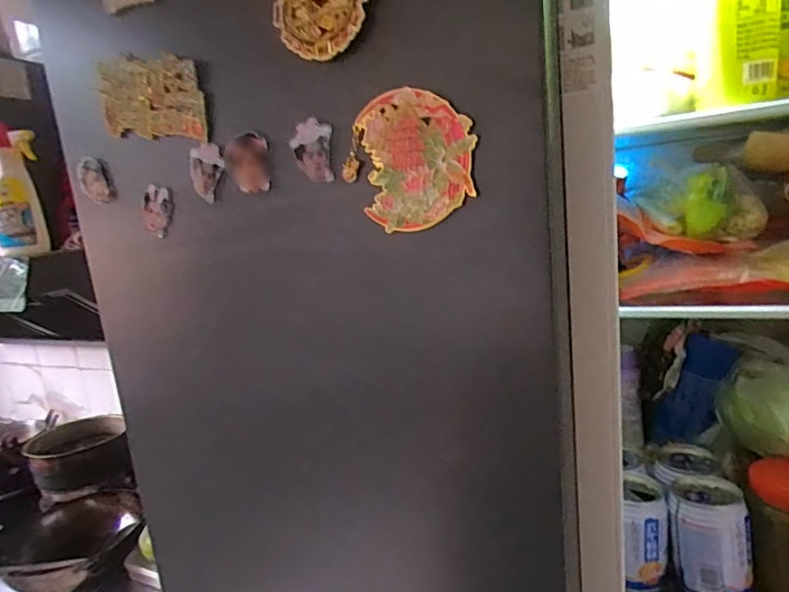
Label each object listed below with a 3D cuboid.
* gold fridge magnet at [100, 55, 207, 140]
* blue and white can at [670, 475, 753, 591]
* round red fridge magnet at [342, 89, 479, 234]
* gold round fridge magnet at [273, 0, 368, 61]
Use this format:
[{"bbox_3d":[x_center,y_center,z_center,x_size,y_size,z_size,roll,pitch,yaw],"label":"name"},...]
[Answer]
[{"bbox_3d":[-0.179,-0.145,0.372,0.103,0.054,0.013,13,17,26],"label":"gold fridge magnet"},{"bbox_3d":[0.295,0.224,0.474,0.065,0.088,0.062,-7,9,1],"label":"blue and white can"},{"bbox_3d":[0.007,-0.077,0.290,0.077,0.072,0.005,-2,10,26],"label":"round red fridge magnet"},{"bbox_3d":[-0.044,-0.168,0.290,0.060,0.056,0.008,-1,11,31],"label":"gold round fridge magnet"}]

